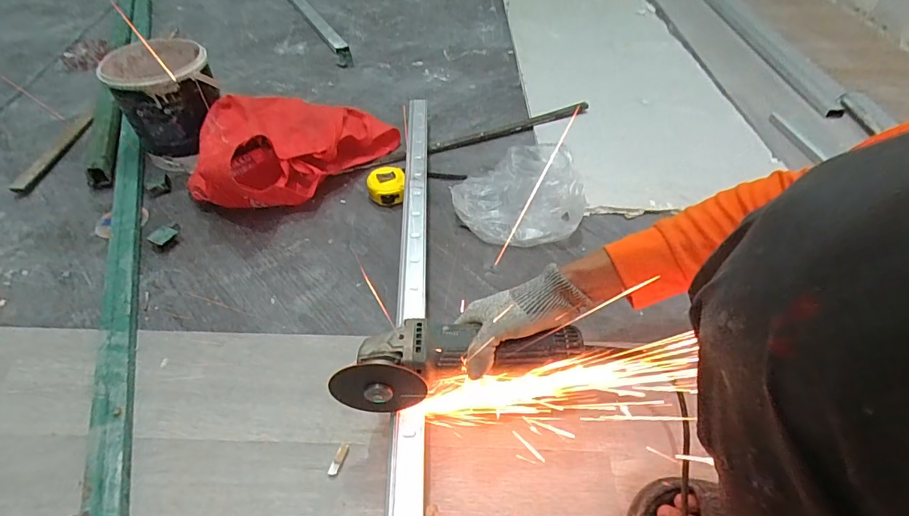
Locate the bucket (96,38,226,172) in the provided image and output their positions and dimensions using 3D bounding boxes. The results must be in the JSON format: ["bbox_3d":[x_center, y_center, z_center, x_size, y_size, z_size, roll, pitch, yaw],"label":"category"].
[{"bbox_3d":[-0.550,-0.298,0.859,0.177,0.186,0.193,-20,50,-18],"label":"bucket"}]

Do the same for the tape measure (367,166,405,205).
[{"bbox_3d":[-0.128,-0.133,0.822,0.070,0.047,0.076,-5,47,-5],"label":"tape measure"}]

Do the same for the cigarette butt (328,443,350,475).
[{"bbox_3d":[-0.135,0.236,0.515,0.012,0.010,0.036,15,49,13],"label":"cigarette butt"}]

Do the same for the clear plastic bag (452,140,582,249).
[{"bbox_3d":[0.108,-0.127,0.791,0.217,0.091,0.216,2,47,2],"label":"clear plastic bag"}]

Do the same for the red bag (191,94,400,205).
[{"bbox_3d":[-0.327,-0.239,0.853,0.271,0.137,0.382,35,56,28],"label":"red bag"}]

